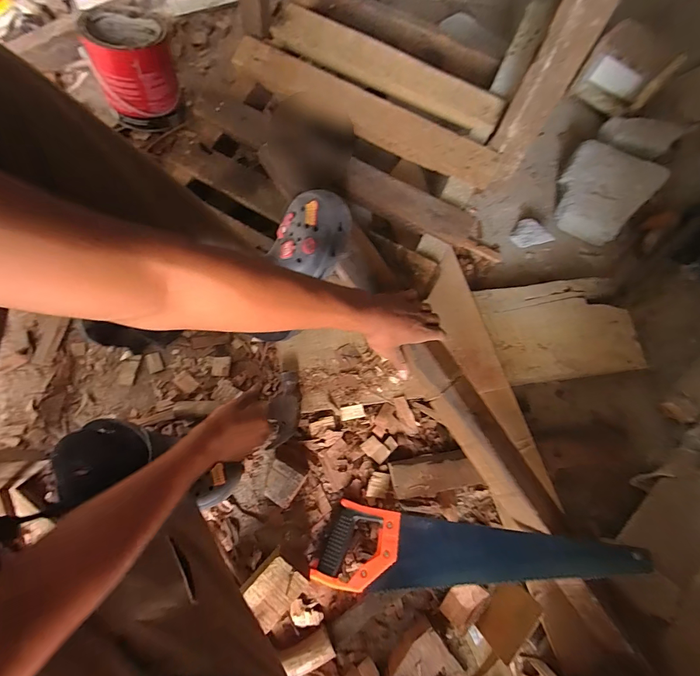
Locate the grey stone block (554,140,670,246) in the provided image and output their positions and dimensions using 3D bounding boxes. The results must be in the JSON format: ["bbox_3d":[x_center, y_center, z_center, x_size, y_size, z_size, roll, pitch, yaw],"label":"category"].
[{"bbox_3d":[0.528,-0.303,0.755,0.173,0.068,0.202,35,78,9],"label":"grey stone block"}]

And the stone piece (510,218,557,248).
[{"bbox_3d":[0.375,-0.218,0.749,0.060,0.033,0.068,-20,74,-8],"label":"stone piece"}]

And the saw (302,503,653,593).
[{"bbox_3d":[0.150,0.313,0.490,0.414,0.023,0.112,-3,62,24],"label":"saw"}]

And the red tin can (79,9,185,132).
[{"bbox_3d":[-0.442,-0.557,0.746,0.151,0.161,0.154,-15,65,-19],"label":"red tin can"}]

